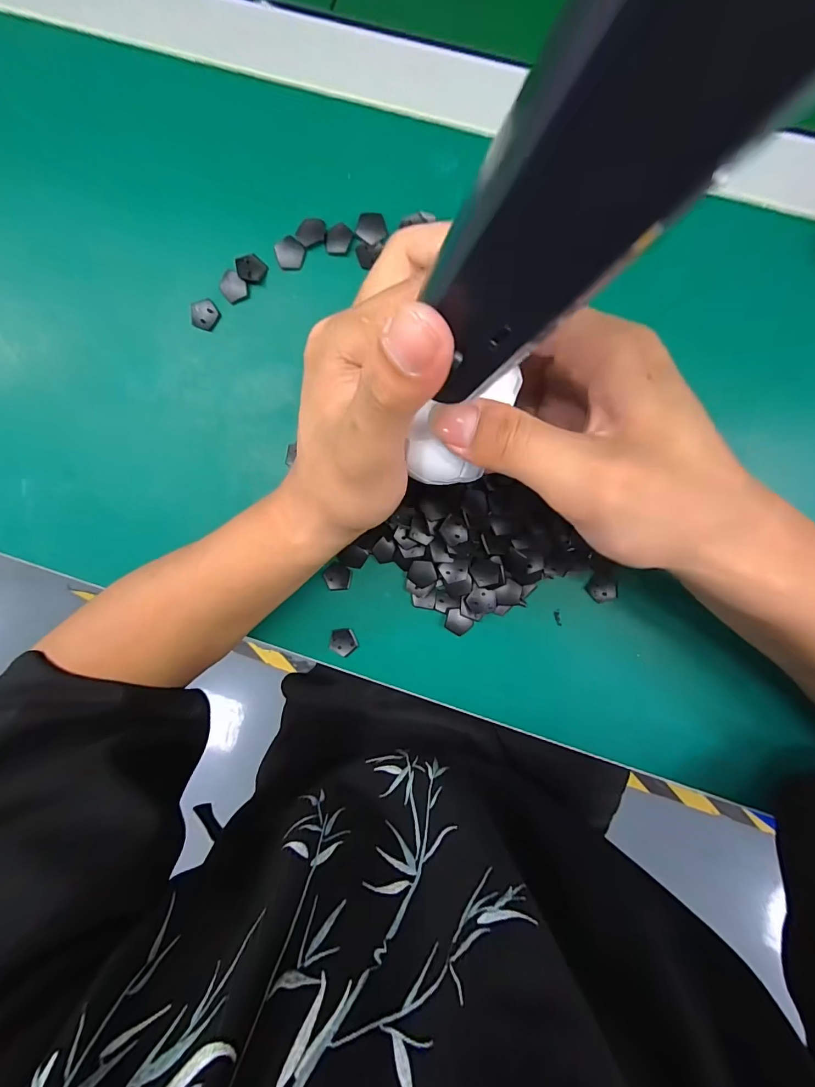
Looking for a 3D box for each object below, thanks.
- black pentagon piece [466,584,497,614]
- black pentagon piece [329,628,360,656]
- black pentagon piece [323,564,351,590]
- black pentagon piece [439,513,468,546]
[{"bbox_3d":[0.049,0.037,0.271,0.019,0.007,0.016,13,98,5],"label":"black pentagon piece"},{"bbox_3d":[-0.044,0.068,0.286,0.019,0.004,0.018,38,99,1],"label":"black pentagon piece"},{"bbox_3d":[-0.048,0.024,0.282,0.018,0.004,0.017,5,97,6],"label":"black pentagon piece"},{"bbox_3d":[0.029,-0.007,0.256,0.018,0.004,0.014,43,103,-6],"label":"black pentagon piece"}]

